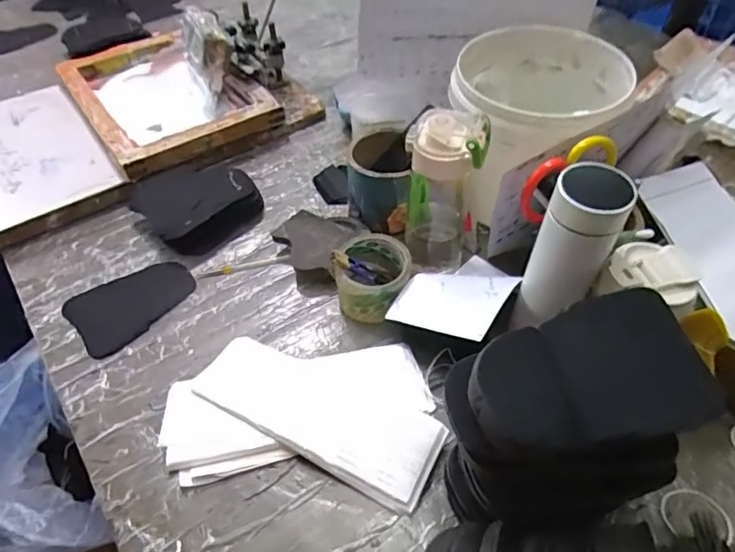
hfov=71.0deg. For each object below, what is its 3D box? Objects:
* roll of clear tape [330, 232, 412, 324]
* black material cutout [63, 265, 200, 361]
[{"bbox_3d":[0.007,0.002,0.620,0.089,0.060,0.096,-1,51,2],"label":"roll of clear tape"},{"bbox_3d":[-0.295,0.030,0.648,0.144,0.008,0.096,-36,58,-24],"label":"black material cutout"}]

